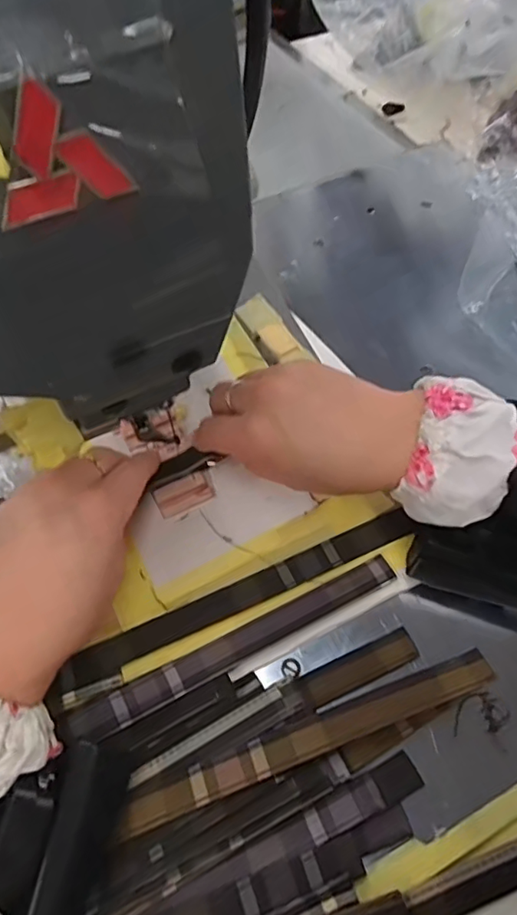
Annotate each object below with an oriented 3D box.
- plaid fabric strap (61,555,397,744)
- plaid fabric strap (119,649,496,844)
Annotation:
[{"bbox_3d":[-0.009,0.094,0.276,0.174,0.011,0.017,-25,60,-13],"label":"plaid fabric strap"},{"bbox_3d":[0.023,0.122,0.241,0.168,0.004,0.016,-19,53,-8],"label":"plaid fabric strap"}]

